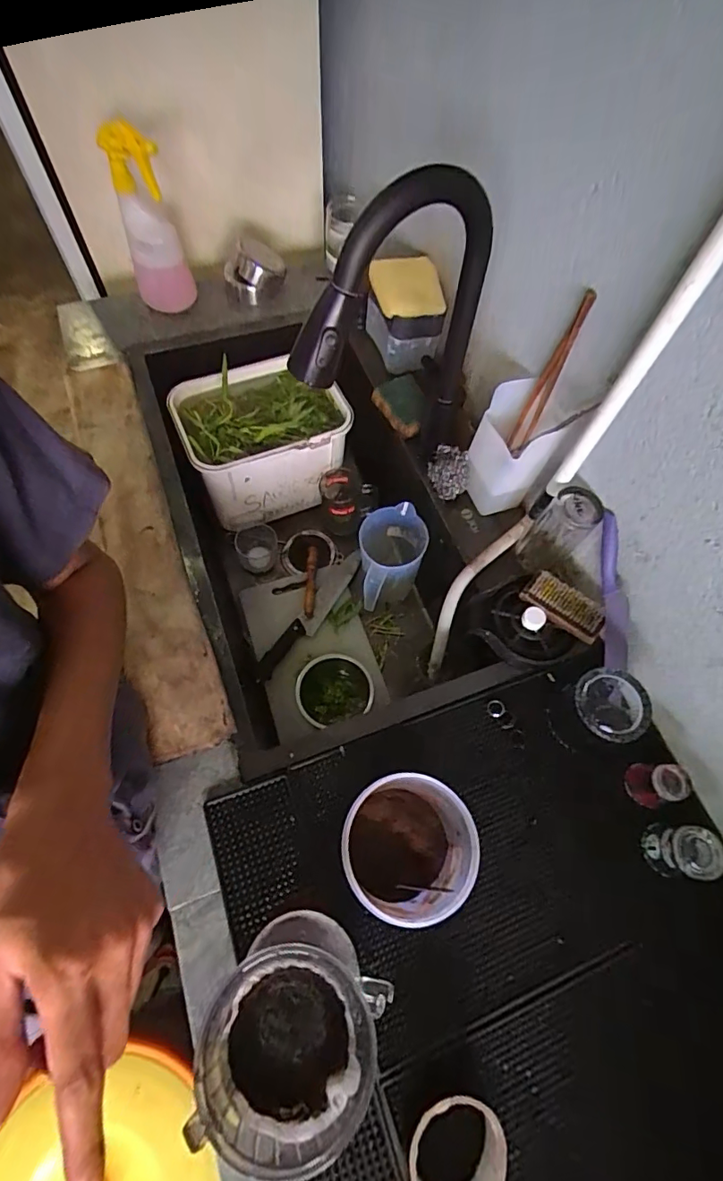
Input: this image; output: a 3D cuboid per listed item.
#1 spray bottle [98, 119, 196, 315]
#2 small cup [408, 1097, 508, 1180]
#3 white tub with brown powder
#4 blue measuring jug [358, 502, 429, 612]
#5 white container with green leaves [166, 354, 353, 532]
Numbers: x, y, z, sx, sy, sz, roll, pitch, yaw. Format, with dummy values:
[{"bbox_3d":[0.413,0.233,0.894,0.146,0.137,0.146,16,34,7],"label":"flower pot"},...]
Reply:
[{"bbox_3d":[-0.340,-0.580,0.801,0.090,0.248,0.067,-20,67,-12],"label":"spray bottle"},{"bbox_3d":[0.080,0.489,0.440,0.082,0.053,0.076,1,65,-3],"label":"small cup"},{"bbox_3d":[0.041,0.249,0.493,0.111,0.156,0.112,1,65,-3],"label":"white tub with brown powder"},{"bbox_3d":[0.049,-0.042,0.856,0.106,0.160,0.166,2,65,-3],"label":"blue measuring jug"},{"bbox_3d":[-0.173,-0.263,0.914,0.275,0.183,0.199,-24,69,-14],"label":"white container with green leaves"}]

